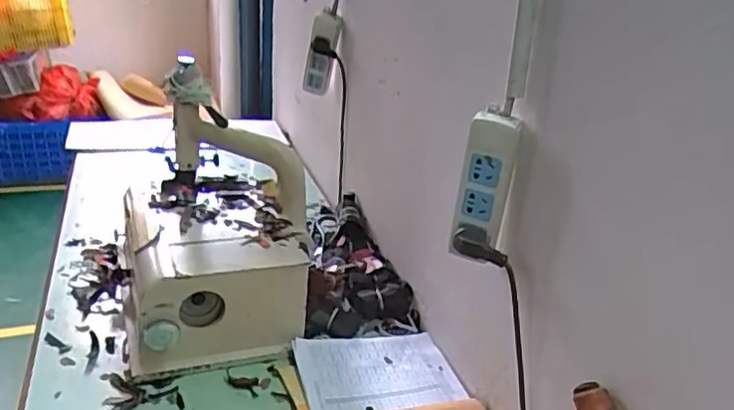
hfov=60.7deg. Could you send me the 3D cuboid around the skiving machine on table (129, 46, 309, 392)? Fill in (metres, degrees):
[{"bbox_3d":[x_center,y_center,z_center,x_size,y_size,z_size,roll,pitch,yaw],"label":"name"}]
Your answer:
[{"bbox_3d":[-0.222,0.029,0.929,0.275,0.327,0.293,-4,25,-18],"label":"skiving machine on table"}]

